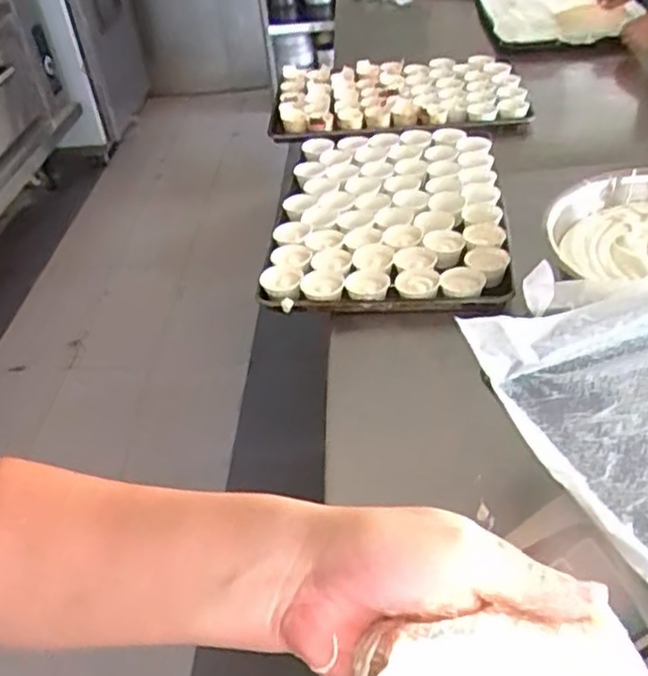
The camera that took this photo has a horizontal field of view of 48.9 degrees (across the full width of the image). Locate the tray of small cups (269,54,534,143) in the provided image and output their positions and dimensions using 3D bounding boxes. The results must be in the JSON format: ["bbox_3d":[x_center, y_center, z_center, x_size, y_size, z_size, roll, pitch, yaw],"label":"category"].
[{"bbox_3d":[0.171,-0.555,1.636,0.570,0.082,0.374,1,40,9],"label":"tray of small cups"}]

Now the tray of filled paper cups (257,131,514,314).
[{"bbox_3d":[0.114,-0.235,1.277,0.388,0.046,0.583,0,40,8],"label":"tray of filled paper cups"}]

